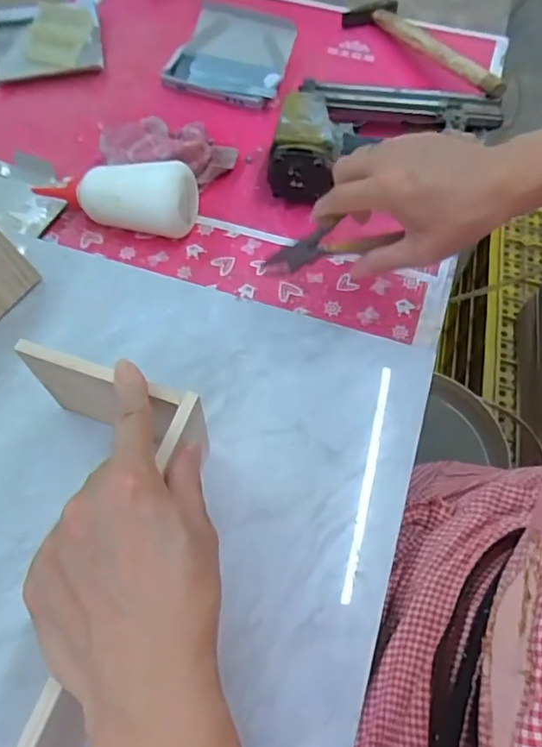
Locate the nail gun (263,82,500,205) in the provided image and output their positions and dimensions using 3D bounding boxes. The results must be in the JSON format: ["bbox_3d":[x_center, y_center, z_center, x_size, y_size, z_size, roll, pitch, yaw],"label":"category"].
[{"bbox_3d":[0.120,-0.234,0.525,0.222,0.062,0.160,7,60,4],"label":"nail gun"}]

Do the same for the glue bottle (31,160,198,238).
[{"bbox_3d":[-0.143,-0.169,0.489,0.160,0.055,0.060,19,62,10],"label":"glue bottle"}]

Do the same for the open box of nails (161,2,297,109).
[{"bbox_3d":[-0.049,-0.372,0.616,0.135,0.036,0.125,15,61,8],"label":"open box of nails"}]

